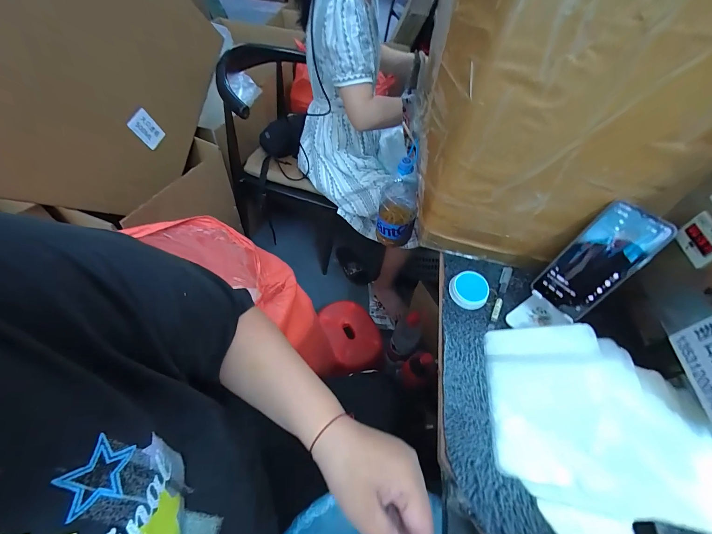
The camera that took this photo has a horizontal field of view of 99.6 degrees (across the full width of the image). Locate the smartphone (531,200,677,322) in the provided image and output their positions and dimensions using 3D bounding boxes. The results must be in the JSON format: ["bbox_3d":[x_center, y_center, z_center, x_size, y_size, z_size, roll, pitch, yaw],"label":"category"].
[{"bbox_3d":[0.335,-0.008,0.419,0.012,0.161,0.077,-3,44,-49],"label":"smartphone"}]

